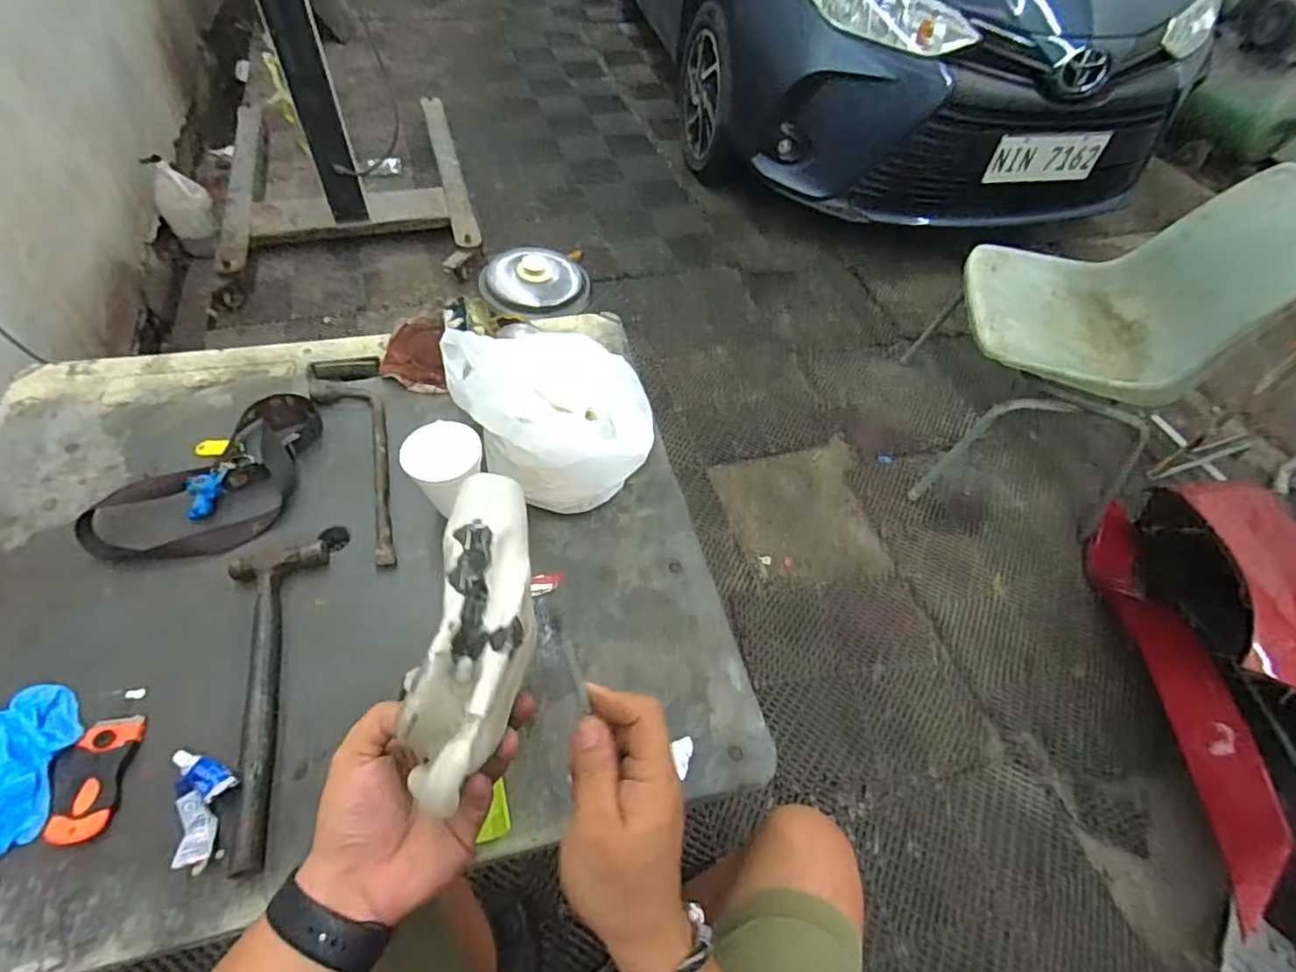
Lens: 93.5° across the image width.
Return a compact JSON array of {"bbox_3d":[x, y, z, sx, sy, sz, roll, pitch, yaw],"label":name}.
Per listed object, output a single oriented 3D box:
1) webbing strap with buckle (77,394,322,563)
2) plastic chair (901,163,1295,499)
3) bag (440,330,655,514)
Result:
[{"bbox_3d":[-0.467,-0.009,0.680,0.156,0.024,0.250,23,54,11],"label":"webbing strap with buckle"},{"bbox_3d":[0.976,-0.372,1.425,0.506,0.720,0.617,15,53,5],"label":"plastic chair"},{"bbox_3d":[-0.101,-0.088,0.685,0.209,0.124,0.250,-14,56,-16],"label":"bag"}]

